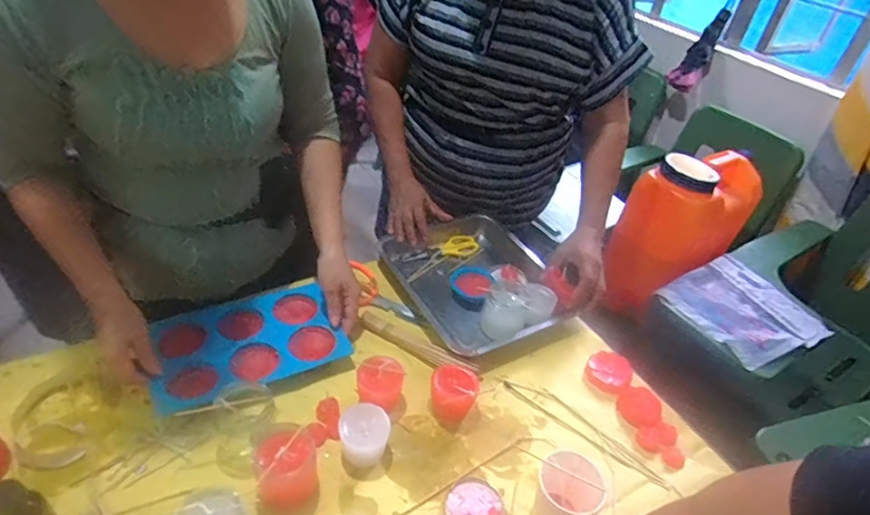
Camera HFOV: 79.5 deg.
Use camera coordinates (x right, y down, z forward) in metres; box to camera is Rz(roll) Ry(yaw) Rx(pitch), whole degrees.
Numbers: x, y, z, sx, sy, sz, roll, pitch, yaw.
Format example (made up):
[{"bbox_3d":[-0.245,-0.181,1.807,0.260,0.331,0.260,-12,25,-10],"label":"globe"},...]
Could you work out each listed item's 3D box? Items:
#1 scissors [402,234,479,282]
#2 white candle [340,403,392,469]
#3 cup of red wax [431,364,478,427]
[{"bbox_3d":[0.007,-0.004,0.986,0.187,0.012,0.061,-25,50,-34],"label":"scissors"},{"bbox_3d":[-0.090,0.229,0.671,0.060,0.061,0.062,5,39,-4],"label":"white candle"},{"bbox_3d":[0.024,0.190,0.724,0.061,0.053,0.067,5,39,-4],"label":"cup of red wax"}]

